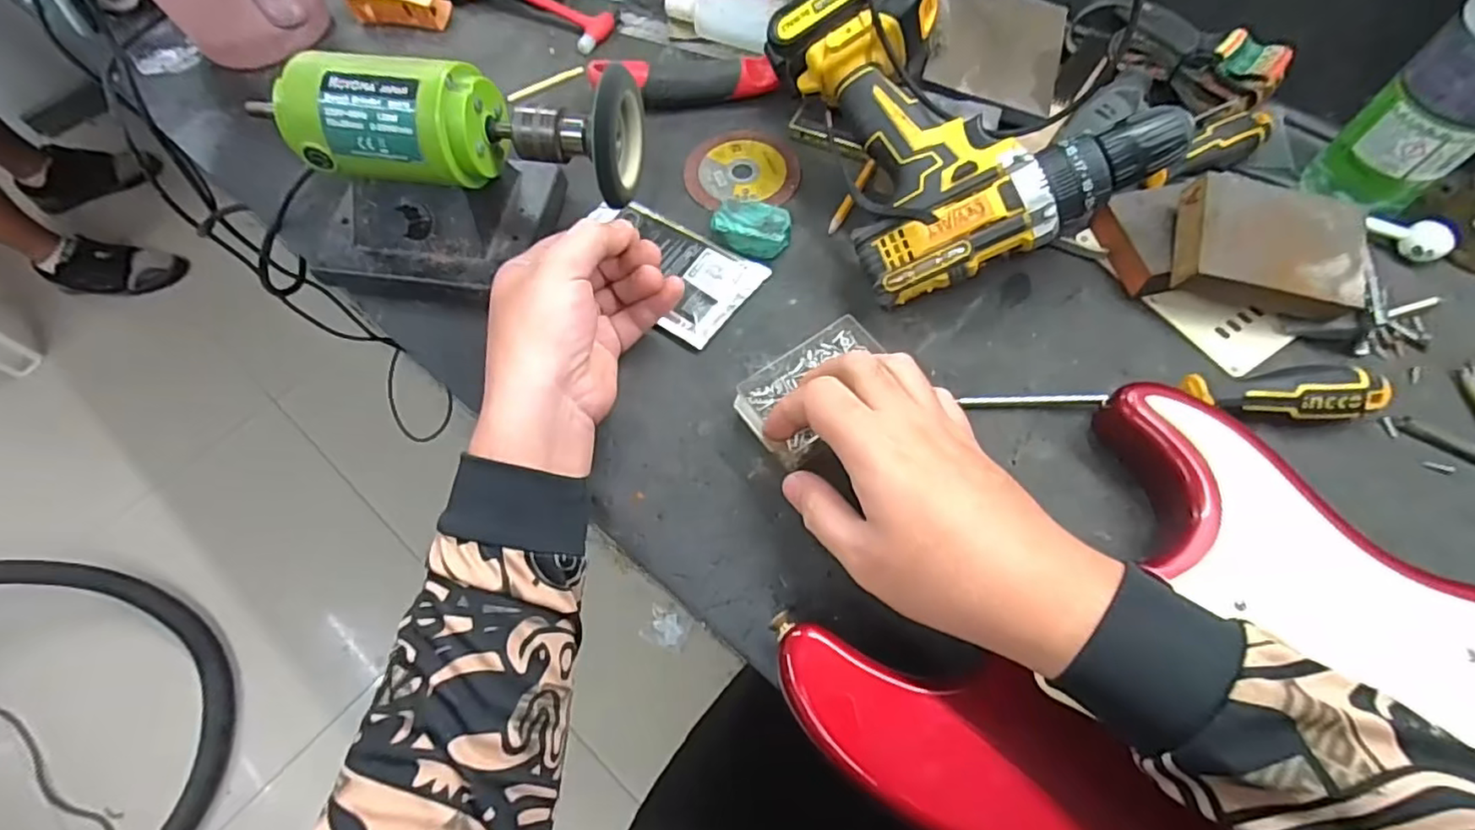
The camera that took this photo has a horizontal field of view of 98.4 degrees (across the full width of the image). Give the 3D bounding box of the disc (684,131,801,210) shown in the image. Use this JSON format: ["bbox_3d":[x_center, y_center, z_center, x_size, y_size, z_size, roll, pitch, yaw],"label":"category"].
[{"bbox_3d":[0.004,-0.193,0.499,0.087,0.004,0.080,-1,64,2],"label":"disc"}]

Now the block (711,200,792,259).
[{"bbox_3d":[0.011,-0.132,0.457,0.052,0.024,0.033,17,66,10],"label":"block"}]

